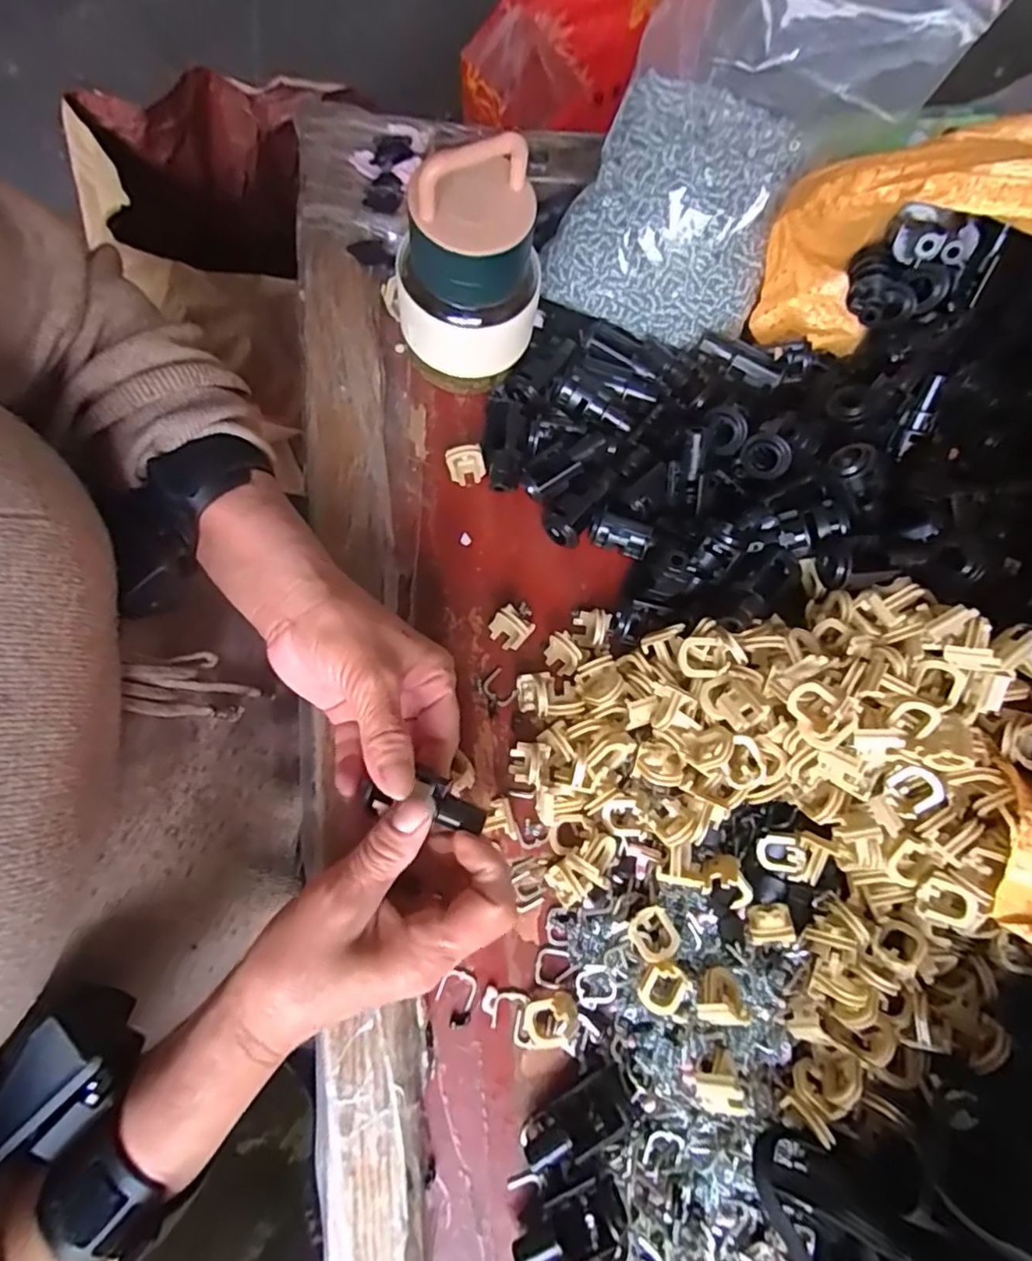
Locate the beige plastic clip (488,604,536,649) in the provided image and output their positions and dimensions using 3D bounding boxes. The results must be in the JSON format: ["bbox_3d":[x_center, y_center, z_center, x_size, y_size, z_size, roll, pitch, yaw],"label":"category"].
[{"bbox_3d":[-0.004,-0.001,0.353,0.023,0.020,0.019,35,77,4],"label":"beige plastic clip"}]

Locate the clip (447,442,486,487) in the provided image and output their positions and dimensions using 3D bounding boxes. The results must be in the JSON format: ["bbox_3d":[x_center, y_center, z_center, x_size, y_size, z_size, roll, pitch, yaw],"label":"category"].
[{"bbox_3d":[-0.030,-0.099,0.370,0.022,0.023,0.014,-12,78,-7],"label":"clip"}]

